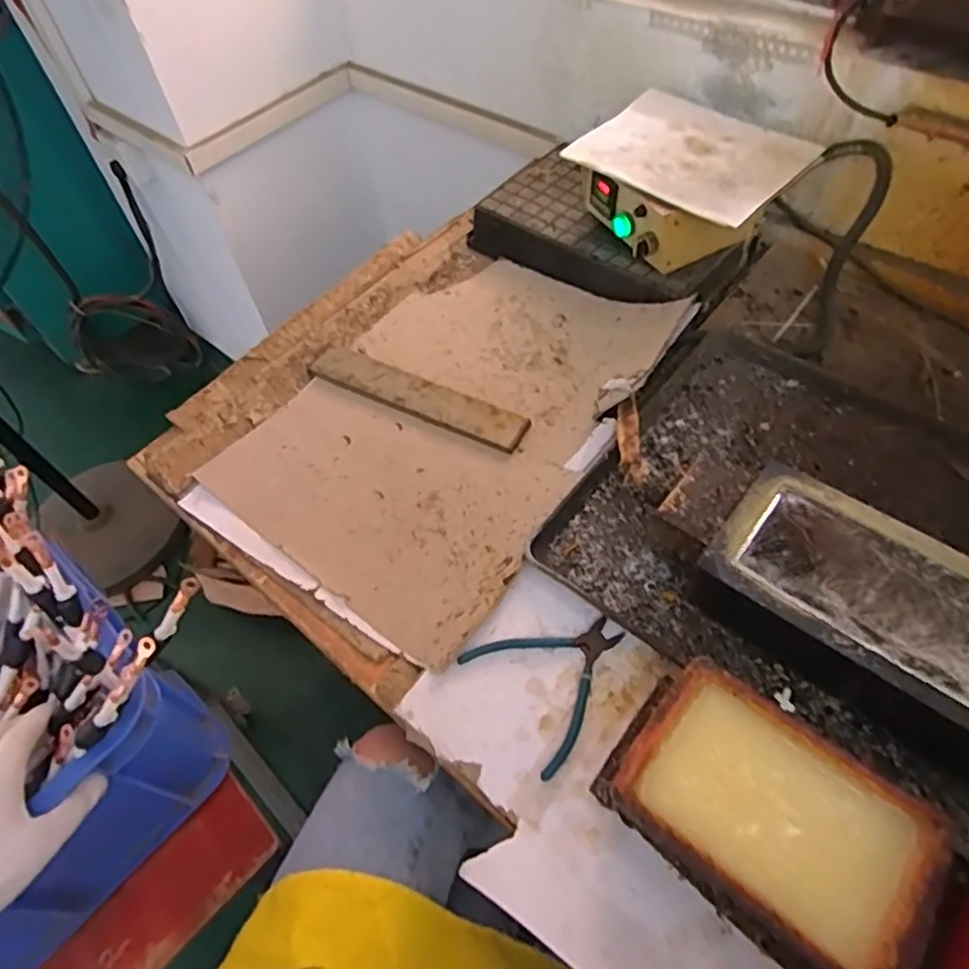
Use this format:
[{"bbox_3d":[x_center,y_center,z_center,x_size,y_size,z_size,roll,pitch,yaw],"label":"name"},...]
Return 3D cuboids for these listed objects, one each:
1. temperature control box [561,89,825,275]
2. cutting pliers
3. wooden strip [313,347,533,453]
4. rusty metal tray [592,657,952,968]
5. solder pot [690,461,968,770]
[{"bbox_3d":[0.253,-0.383,0.831,0.243,0.099,0.199,37,66,26],"label":"temperature control box"},{"bbox_3d":[0.067,0.168,0.582,0.132,0.006,0.125,-32,59,-16],"label":"cutting pliers"},{"bbox_3d":[-0.084,-0.112,0.811,0.294,0.016,0.056,22,60,19],"label":"wooden strip"},{"bbox_3d":[0.211,0.249,0.482,0.225,0.065,0.140,31,63,24],"label":"rusty metal tray"},{"bbox_3d":[0.355,0.129,0.534,0.337,0.086,0.141,31,63,24],"label":"solder pot"}]

